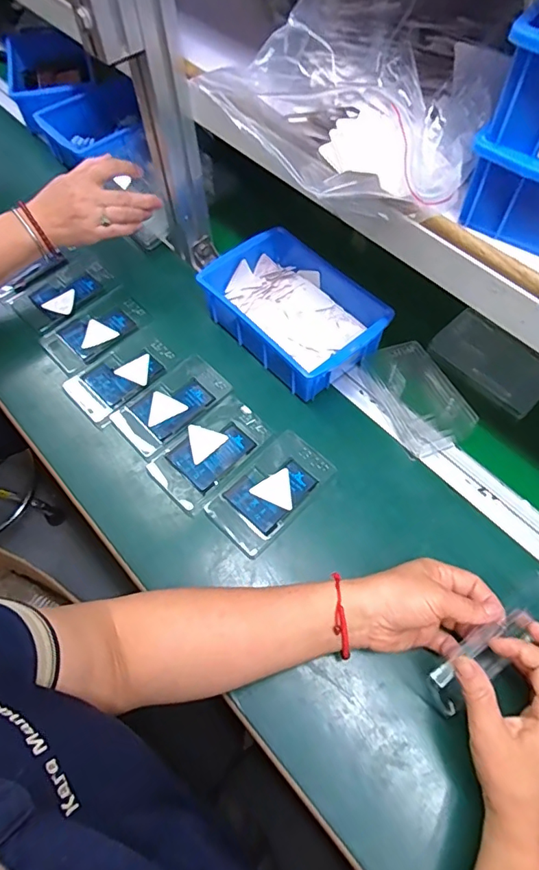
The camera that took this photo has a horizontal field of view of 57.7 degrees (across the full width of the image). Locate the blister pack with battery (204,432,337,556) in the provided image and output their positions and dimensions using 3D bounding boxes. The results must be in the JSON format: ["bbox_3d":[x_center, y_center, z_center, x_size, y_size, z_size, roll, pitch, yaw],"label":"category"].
[{"bbox_3d":[0.002,0.057,0.505,0.073,0.010,0.126,41,70,20],"label":"blister pack with battery"}]

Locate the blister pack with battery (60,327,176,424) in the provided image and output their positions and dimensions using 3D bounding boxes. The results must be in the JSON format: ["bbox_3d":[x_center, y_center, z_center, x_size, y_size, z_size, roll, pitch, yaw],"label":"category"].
[{"bbox_3d":[-0.173,-0.076,0.581,0.130,0.007,0.072,-40,68,-19],"label":"blister pack with battery"}]

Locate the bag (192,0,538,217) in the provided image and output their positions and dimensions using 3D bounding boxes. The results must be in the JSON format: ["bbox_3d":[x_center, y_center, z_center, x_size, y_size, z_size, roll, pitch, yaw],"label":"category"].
[{"bbox_3d":[0.075,-0.278,0.371,0.196,0.107,0.187,19,64,11],"label":"bag"}]

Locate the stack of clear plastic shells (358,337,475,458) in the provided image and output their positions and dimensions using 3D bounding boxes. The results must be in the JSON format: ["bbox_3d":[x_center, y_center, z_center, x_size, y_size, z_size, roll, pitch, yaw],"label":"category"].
[{"bbox_3d":[0.167,-0.043,0.551,0.073,0.031,0.131,-19,63,-9],"label":"stack of clear plastic shells"}]

